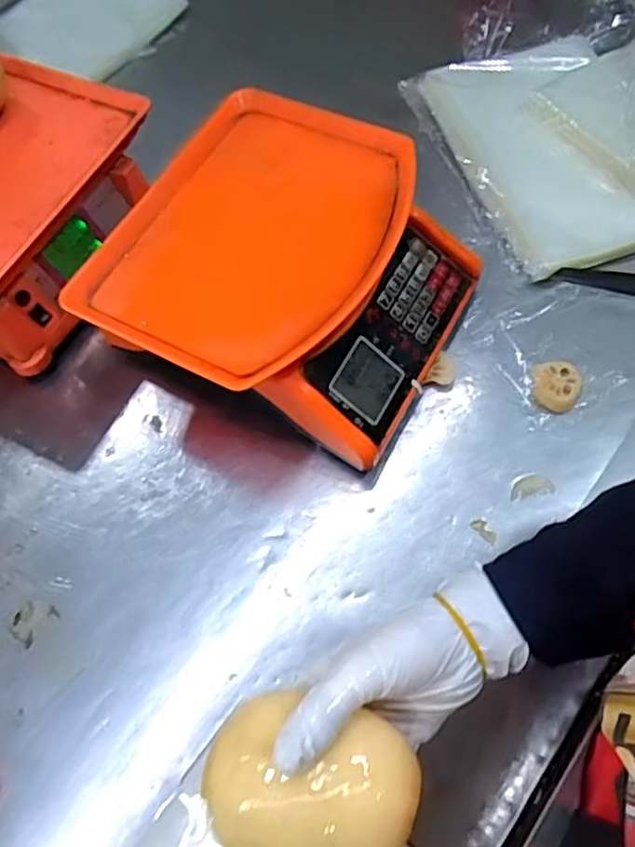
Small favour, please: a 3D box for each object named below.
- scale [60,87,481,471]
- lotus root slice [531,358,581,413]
[{"bbox_3d":[-0.028,-0.133,0.576,0.292,0.122,0.278,25,69,16],"label":"scale"},{"bbox_3d":[0.217,-0.036,0.573,0.043,0.012,0.051,18,68,13],"label":"lotus root slice"}]

